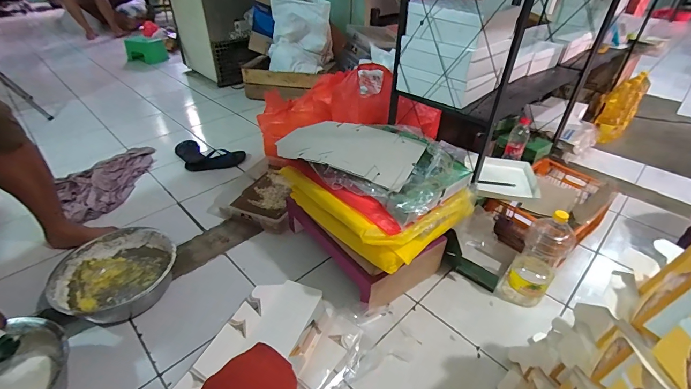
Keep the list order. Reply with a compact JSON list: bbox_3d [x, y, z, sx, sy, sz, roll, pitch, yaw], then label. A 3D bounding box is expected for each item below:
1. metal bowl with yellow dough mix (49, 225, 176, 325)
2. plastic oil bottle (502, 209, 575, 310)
[{"bbox_3d":[-0.626,0.230,0.960,0.291,0.131,0.283,1,37,0],"label":"metal bowl with yellow dough mix"},{"bbox_3d":[0.520,0.176,0.912,0.102,0.288,0.105,-31,47,-34],"label":"plastic oil bottle"}]

